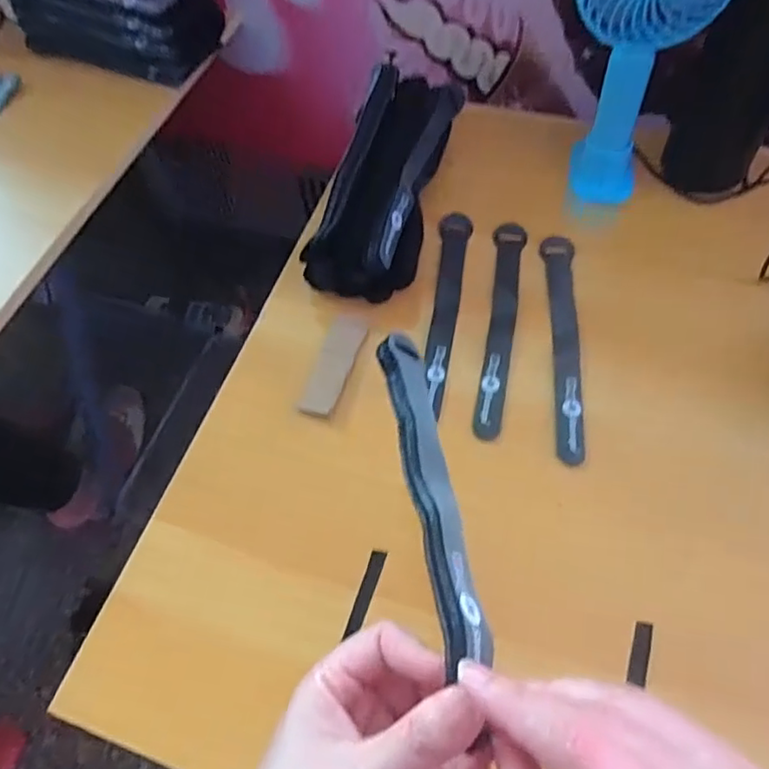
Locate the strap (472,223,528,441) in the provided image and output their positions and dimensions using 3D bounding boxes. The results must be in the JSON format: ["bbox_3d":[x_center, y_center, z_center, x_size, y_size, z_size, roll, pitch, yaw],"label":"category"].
[{"bbox_3d":[0.089,-0.050,0.460,0.023,0.004,0.199,8,62,10],"label":"strap"}]

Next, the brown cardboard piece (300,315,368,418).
[{"bbox_3d":[-0.039,-0.015,0.459,0.026,0.004,0.081,21,67,3],"label":"brown cardboard piece"}]

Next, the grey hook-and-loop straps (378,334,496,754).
[{"bbox_3d":[0.021,0.041,0.280,0.022,0.015,0.172,-10,48,-1],"label":"grey hook-and-loop straps"}]

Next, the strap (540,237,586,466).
[{"bbox_3d":[0.134,-0.037,0.449,0.023,0.004,0.203,4,59,7],"label":"strap"}]

